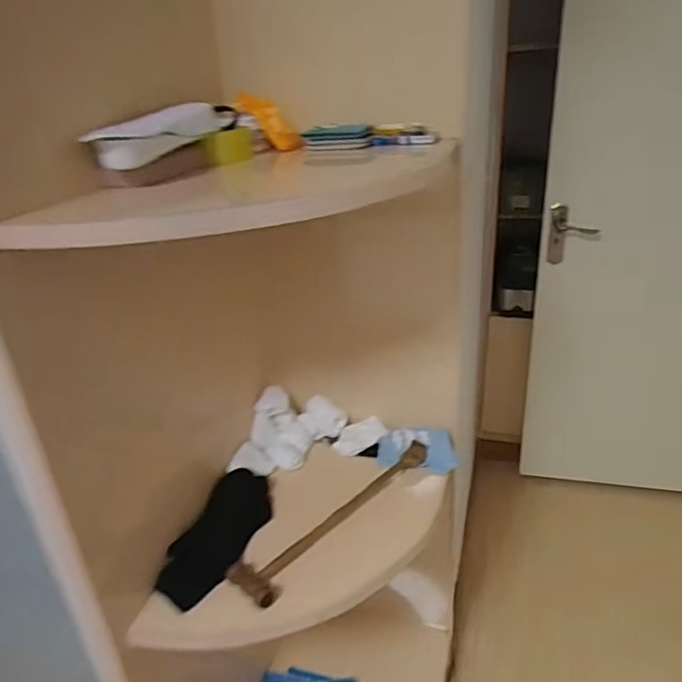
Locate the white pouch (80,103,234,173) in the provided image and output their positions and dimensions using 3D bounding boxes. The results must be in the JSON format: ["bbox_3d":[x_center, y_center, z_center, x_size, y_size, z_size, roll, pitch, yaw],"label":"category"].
[{"bbox_3d":[-0.231,-0.280,0.756,0.061,0.054,0.275,5,28,16],"label":"white pouch"}]

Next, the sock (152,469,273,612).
[{"bbox_3d":[-0.199,0.312,0.959,0.100,0.050,0.285,9,30,23],"label":"sock"}]

